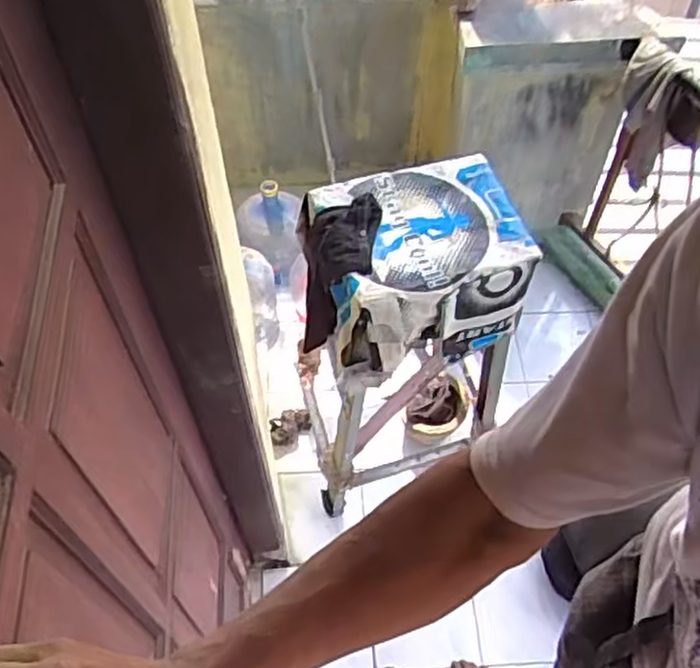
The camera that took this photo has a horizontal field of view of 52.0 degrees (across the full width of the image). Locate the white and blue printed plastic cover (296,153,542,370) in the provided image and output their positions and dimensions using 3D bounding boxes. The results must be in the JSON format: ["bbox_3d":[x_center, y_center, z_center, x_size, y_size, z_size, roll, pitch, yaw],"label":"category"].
[{"bbox_3d":[0.141,-0.143,1.677,0.438,0.354,0.408,-20,57,-13],"label":"white and blue printed plastic cover"}]

